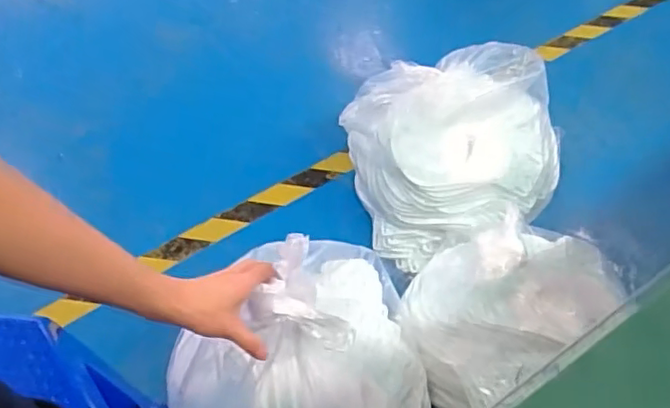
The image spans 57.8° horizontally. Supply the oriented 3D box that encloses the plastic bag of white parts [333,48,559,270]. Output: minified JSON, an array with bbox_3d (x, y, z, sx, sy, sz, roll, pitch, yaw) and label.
[{"bbox_3d":[0.205,-0.111,1.098,0.333,0.277,0.295,-15,56,-11],"label":"plastic bag of white parts"}]

